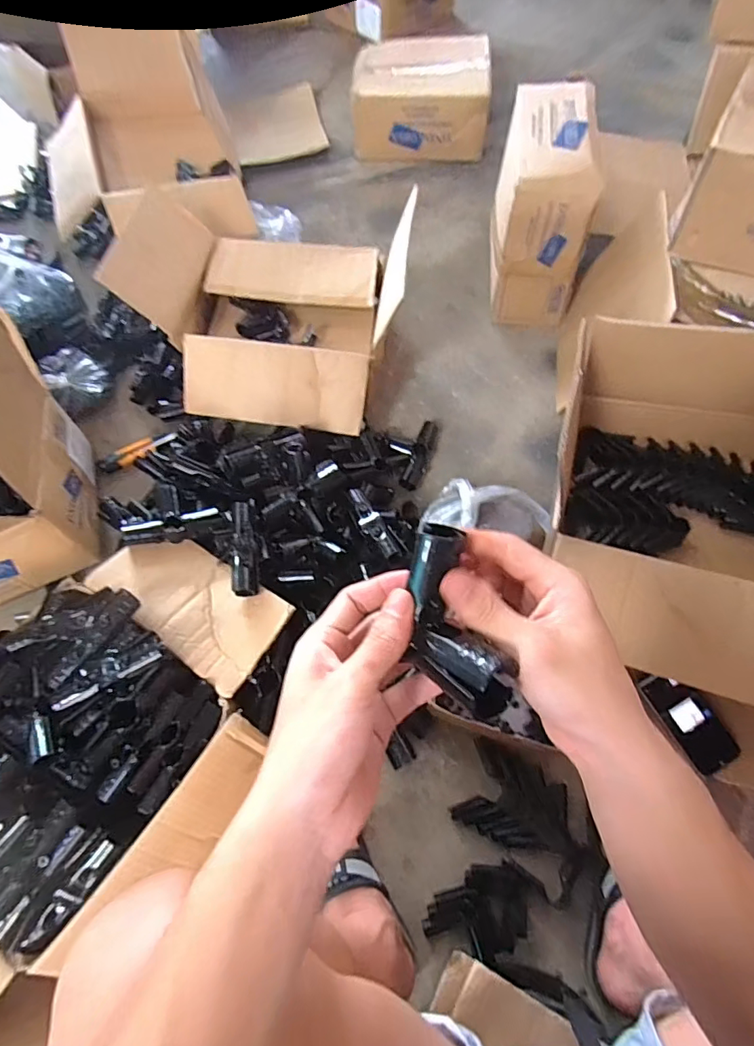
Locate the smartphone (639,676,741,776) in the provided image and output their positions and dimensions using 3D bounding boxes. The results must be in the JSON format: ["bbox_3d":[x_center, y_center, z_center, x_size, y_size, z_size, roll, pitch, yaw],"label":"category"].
[{"bbox_3d":[0.433,0.270,0.695,0.074,0.011,0.137,-26,75,-11],"label":"smartphone"}]

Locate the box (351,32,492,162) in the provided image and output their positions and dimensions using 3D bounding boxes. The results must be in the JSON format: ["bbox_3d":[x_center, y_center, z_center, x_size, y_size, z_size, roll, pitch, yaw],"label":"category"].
[{"bbox_3d":[0.111,-1.080,1.300,0.336,0.141,0.267,3,65,3],"label":"box"}]

